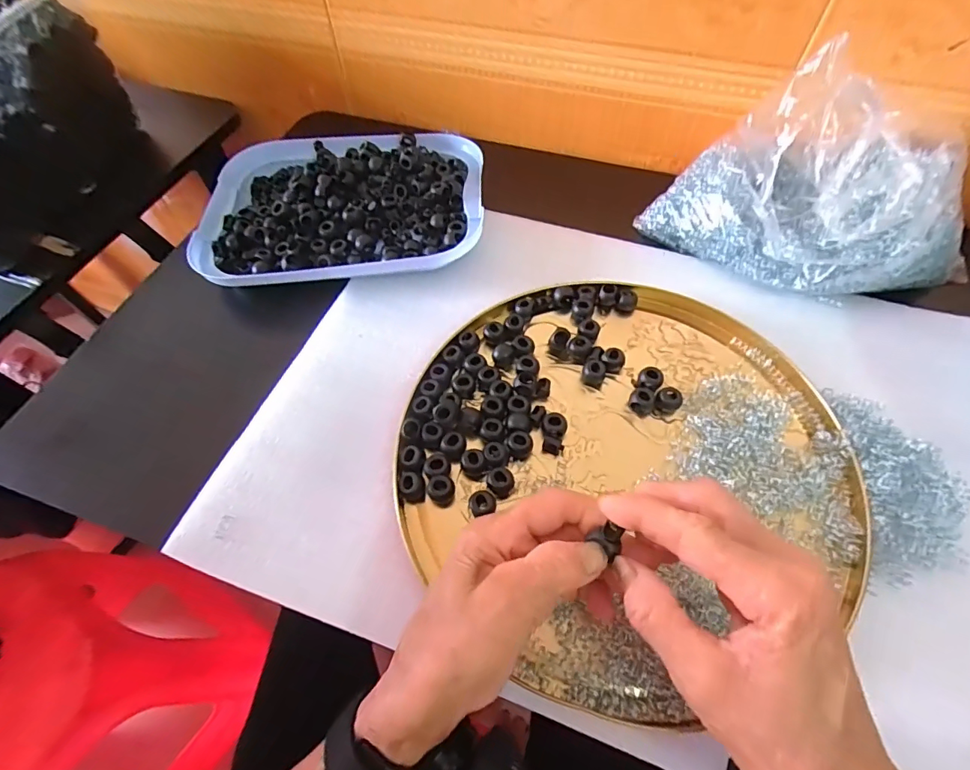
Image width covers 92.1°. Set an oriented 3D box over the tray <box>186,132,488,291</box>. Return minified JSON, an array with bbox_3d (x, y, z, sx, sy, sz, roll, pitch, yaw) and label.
[{"bbox_3d":[-0.132,-0.174,0.448,0.256,0.038,0.193,-5,59,-1],"label":"tray"}]

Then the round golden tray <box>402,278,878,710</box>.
[{"bbox_3d":[0.088,0.037,0.322,0.288,0.029,0.273,0,64,0],"label":"round golden tray"}]

